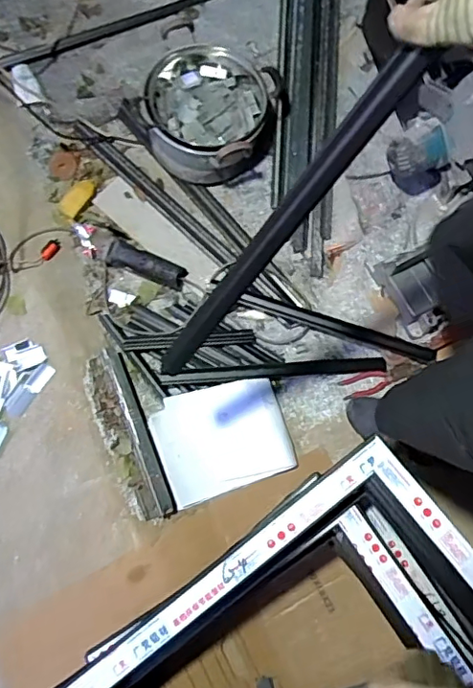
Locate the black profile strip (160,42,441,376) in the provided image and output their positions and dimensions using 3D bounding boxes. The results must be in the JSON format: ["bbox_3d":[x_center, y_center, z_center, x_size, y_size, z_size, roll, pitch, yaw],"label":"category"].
[{"bbox_3d":[0.028,-0.113,0.639,0.032,0.506,0.020,50,39,9],"label":"black profile strip"}]

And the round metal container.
[{"bbox_3d":[-0.056,-0.555,1.322,0.299,0.168,0.306,0,77,-1],"label":"round metal container"}]

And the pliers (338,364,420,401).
[{"bbox_3d":[0.337,0.083,1.277,0.184,0.026,0.053,-16,78,-5],"label":"pliers"}]

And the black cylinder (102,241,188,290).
[{"bbox_3d":[-0.215,-0.192,1.294,0.188,0.052,0.059,22,78,4],"label":"black cylinder"}]

